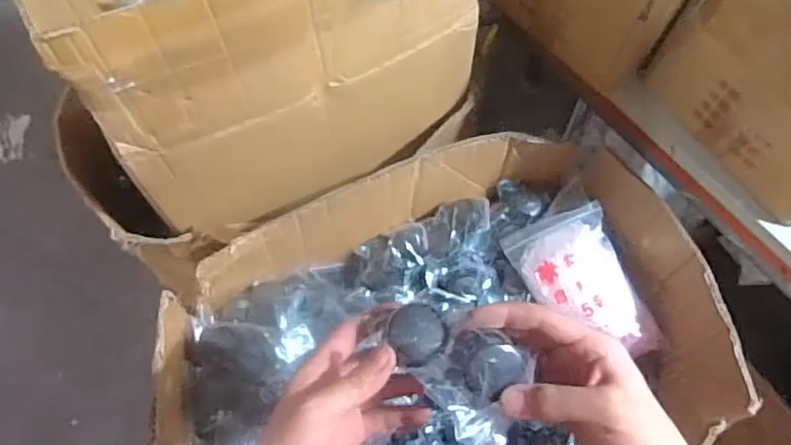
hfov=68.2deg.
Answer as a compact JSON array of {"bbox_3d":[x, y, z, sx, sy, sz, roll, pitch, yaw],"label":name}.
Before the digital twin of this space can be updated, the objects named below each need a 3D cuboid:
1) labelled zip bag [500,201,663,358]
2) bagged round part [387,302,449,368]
[{"bbox_3d":[0.242,0.082,0.754,0.129,0.044,0.210,-27,72,5],"label":"labelled zip bag"},{"bbox_3d":[0.017,0.082,0.427,0.043,0.017,0.043,0,82,0],"label":"bagged round part"}]

